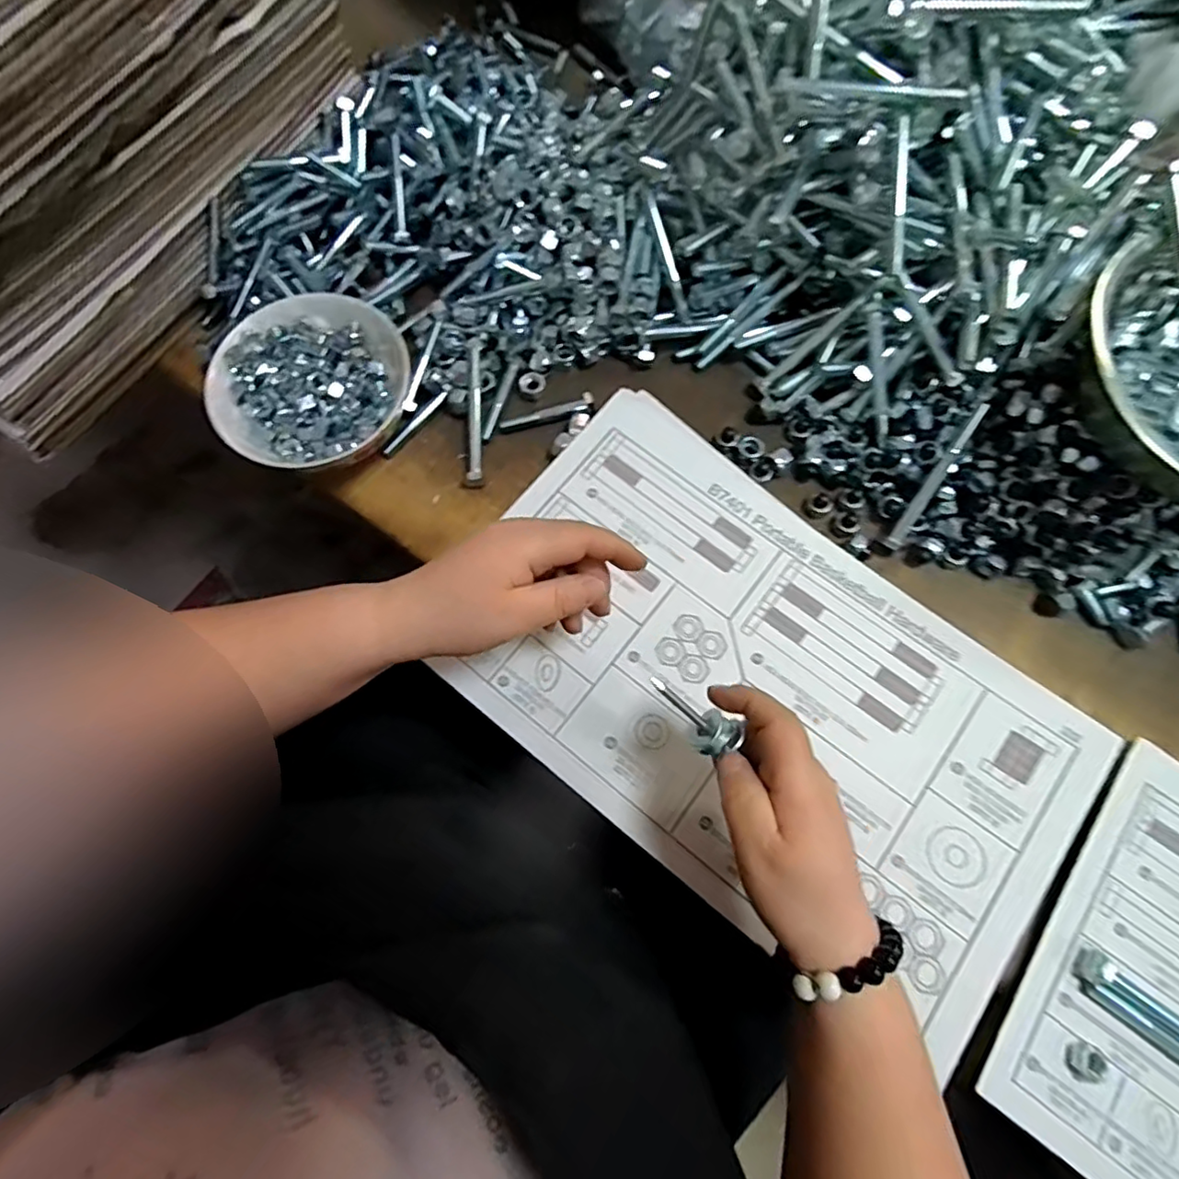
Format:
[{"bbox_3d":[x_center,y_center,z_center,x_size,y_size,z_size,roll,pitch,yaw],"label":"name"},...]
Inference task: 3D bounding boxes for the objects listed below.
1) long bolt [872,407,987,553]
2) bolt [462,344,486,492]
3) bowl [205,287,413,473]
[{"bbox_3d":[0.229,-0.071,0.408,0.012,0.011,0.109,31,107,7],"label":"long bolt"},{"bbox_3d":[-0.085,-0.130,0.447,0.013,0.016,0.110,-2,74,2],"label":"bolt"},{"bbox_3d":[-0.191,-0.140,0.433,0.126,0.048,0.134,-1,74,2],"label":"bowl"}]

